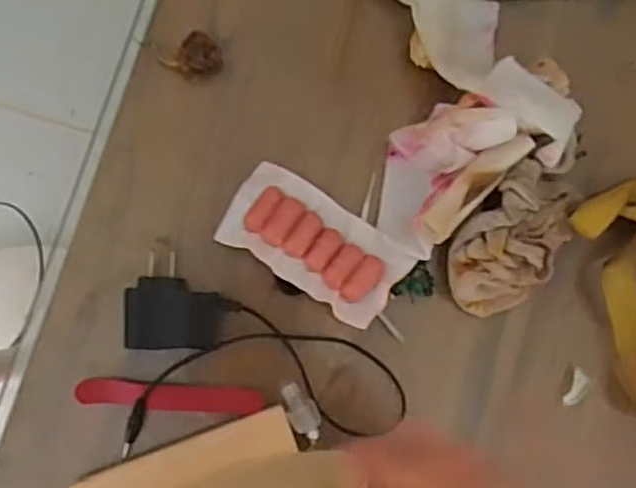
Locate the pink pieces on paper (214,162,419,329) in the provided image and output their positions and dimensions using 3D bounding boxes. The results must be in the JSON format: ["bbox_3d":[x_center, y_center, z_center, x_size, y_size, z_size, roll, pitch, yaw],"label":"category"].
[{"bbox_3d":[-0.002,0.000,0.454,0.116,0.026,0.061,33,83,-2],"label":"pink pieces on paper"}]

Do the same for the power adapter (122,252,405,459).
[{"bbox_3d":[-0.031,0.069,0.439,0.176,0.027,0.115,2,85,-6],"label":"power adapter"}]

